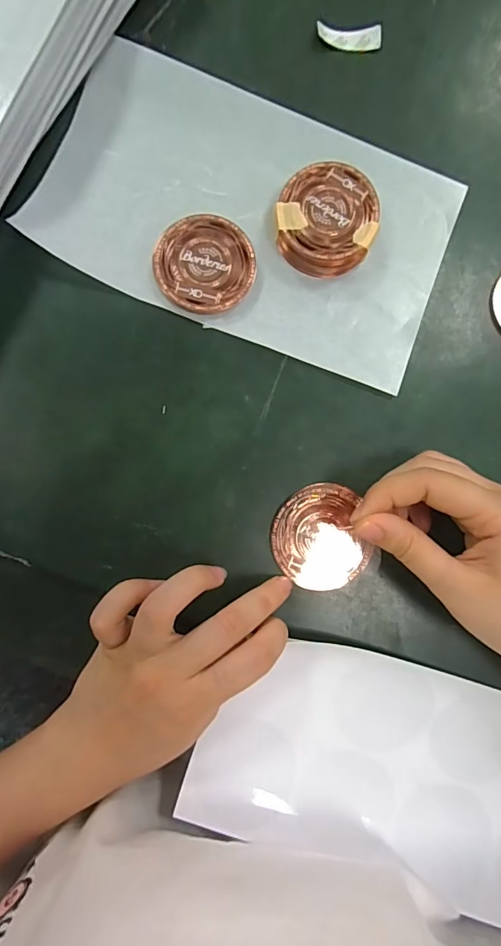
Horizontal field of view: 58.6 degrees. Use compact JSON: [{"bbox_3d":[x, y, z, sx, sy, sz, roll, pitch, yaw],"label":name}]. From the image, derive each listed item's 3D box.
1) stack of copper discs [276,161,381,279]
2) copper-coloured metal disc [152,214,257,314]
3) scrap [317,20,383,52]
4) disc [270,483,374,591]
[{"bbox_3d":[0.047,-0.155,0.277,0.061,0.021,0.060,29,85,-1],"label":"stack of copper discs"},{"bbox_3d":[-0.028,-0.129,0.276,0.060,0.010,0.059,0,86,-3],"label":"copper-coloured metal disc"},{"bbox_3d":[0.066,-0.291,0.298,0.043,0.006,0.014,6,86,-3],"label":"scrap"},{"bbox_3d":[0.042,0.040,0.272,0.056,0.008,0.061,0,86,-3],"label":"disc"}]

